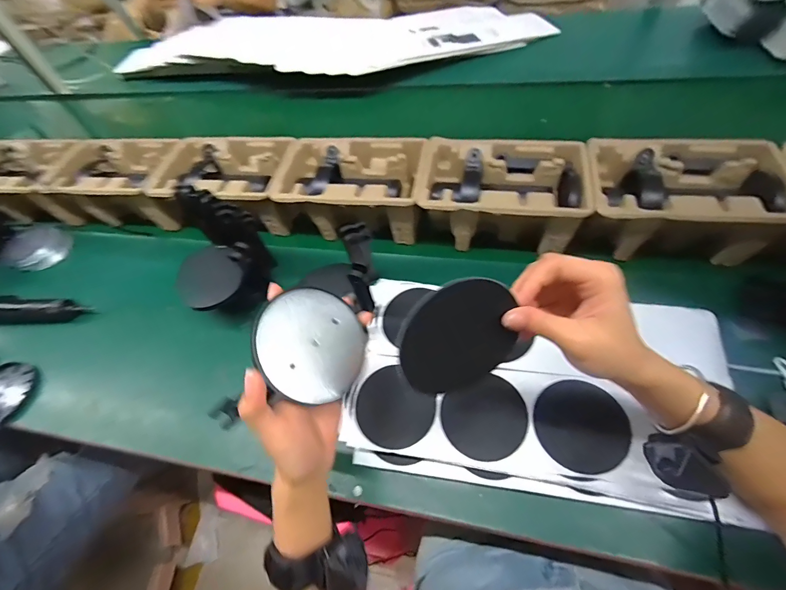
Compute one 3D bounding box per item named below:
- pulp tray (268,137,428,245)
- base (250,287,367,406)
[{"bbox_3d":[-0.070,-0.170,0.580,0.230,0.097,0.148,7,54,8],"label":"pulp tray"},{"bbox_3d":[-0.066,0.042,0.301,0.097,0.006,0.093,14,66,-34],"label":"base"}]

